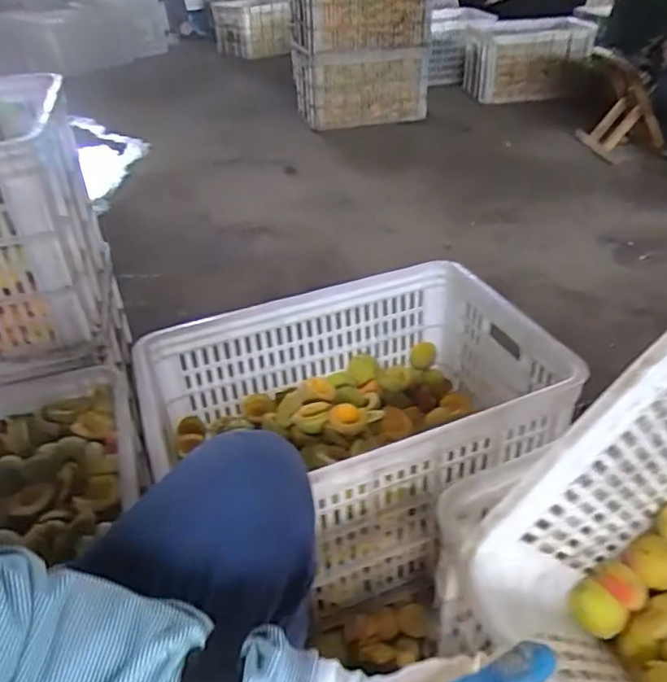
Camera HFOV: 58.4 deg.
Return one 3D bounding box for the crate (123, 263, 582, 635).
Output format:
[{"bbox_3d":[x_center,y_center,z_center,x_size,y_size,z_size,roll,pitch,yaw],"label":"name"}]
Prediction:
[{"bbox_3d":[0.034,0.125,0.861,0.537,0.270,0.352,-17,39,-19],"label":"crate"}]

